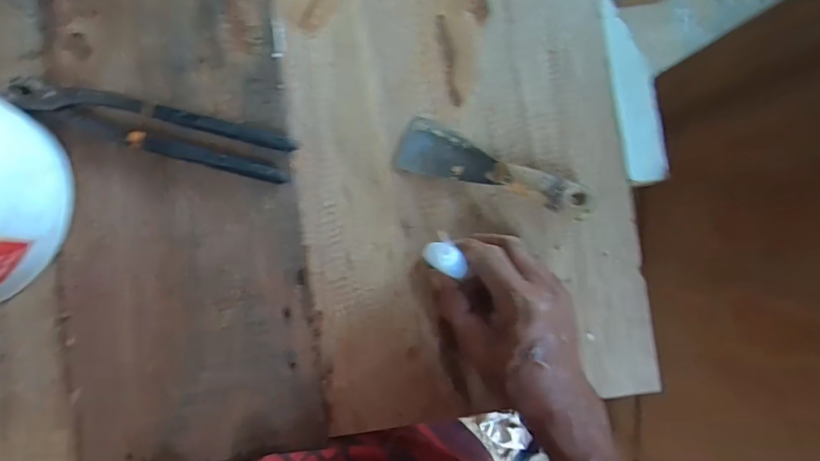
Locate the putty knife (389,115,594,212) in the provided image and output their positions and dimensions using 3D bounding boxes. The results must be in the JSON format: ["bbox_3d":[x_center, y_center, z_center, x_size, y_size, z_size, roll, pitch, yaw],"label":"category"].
[{"bbox_3d":[0.071,-0.053,0.391,0.162,0.021,0.044,16,85,-1],"label":"putty knife"}]

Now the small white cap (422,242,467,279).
[{"bbox_3d":[0.026,0.020,0.345,0.034,0.017,0.018,29,85,0],"label":"small white cap"}]

